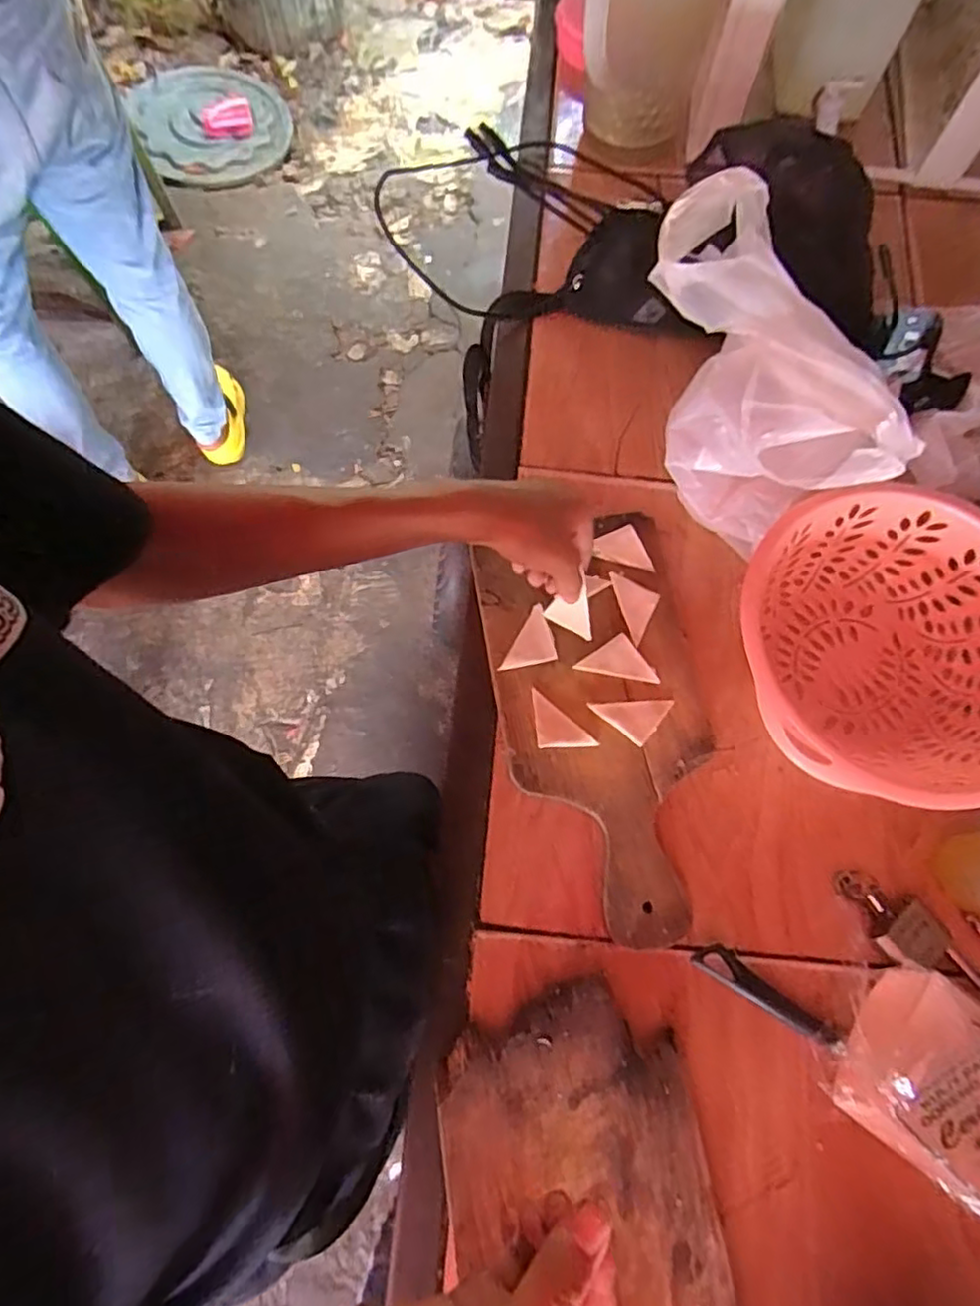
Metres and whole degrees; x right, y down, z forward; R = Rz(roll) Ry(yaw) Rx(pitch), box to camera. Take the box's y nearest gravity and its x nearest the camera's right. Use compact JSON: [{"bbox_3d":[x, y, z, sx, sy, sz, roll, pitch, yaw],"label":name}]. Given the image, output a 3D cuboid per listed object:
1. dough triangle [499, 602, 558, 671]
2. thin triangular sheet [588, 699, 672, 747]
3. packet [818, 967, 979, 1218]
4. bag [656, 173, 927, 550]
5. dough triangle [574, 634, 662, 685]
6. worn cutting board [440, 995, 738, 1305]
[{"bbox_3d":[0.028,-0.012,0.530,0.046,0.004,0.046,-11,82,-8],"label":"dough triangle"},{"bbox_3d":[0.114,0.055,0.516,0.064,0.004,0.034,-4,72,0],"label":"thin triangular sheet"},{"bbox_3d":[0.305,0.283,0.426,0.128,0.065,0.114,36,77,10],"label":"packet"},{"bbox_3d":[0.187,-0.189,0.507,0.091,0.184,0.229,-32,76,-9],"label":"bag"},{"bbox_3d":[0.106,0.002,0.532,0.066,0.004,0.035,10,72,4],"label":"dough triangle"},{"bbox_3d":[0.067,0.387,0.401,0.163,0.023,0.301,-8,72,-2],"label":"worn cutting board"}]

